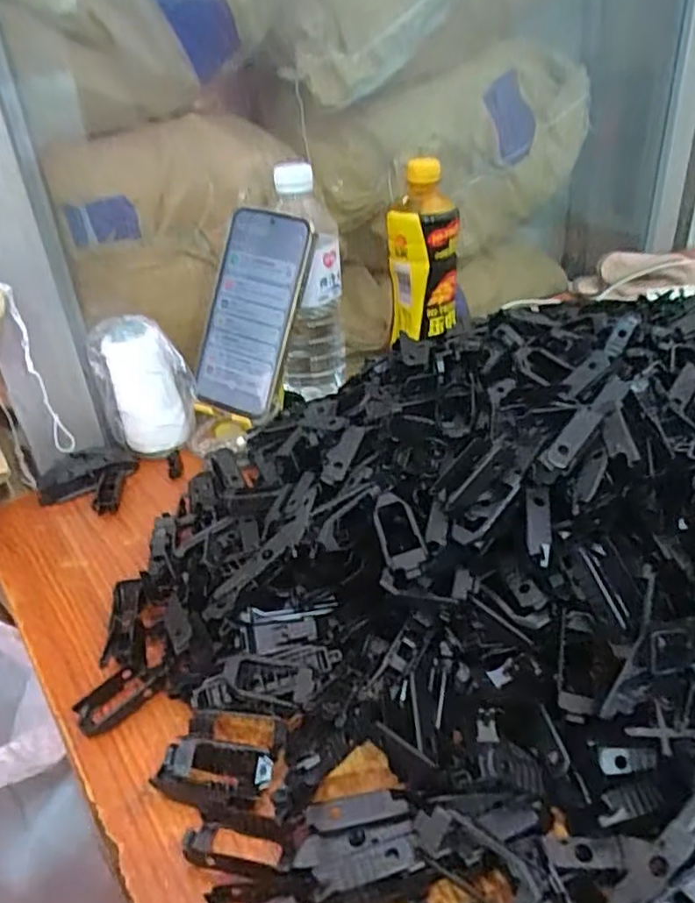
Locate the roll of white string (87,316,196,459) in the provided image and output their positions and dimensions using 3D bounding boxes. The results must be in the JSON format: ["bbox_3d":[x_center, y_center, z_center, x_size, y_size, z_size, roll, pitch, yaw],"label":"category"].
[{"bbox_3d":[-0.170,-0.055,0.551,0.054,0.102,0.061,23,41,35],"label":"roll of white string"}]

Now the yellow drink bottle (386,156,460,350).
[{"bbox_3d":[0.073,-0.200,0.647,0.065,0.161,0.080,-2,33,3],"label":"yellow drink bottle"}]

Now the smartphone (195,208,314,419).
[{"bbox_3d":[-0.078,-0.113,0.541,0.076,0.161,0.015,18,11,22],"label":"smartphone"}]

